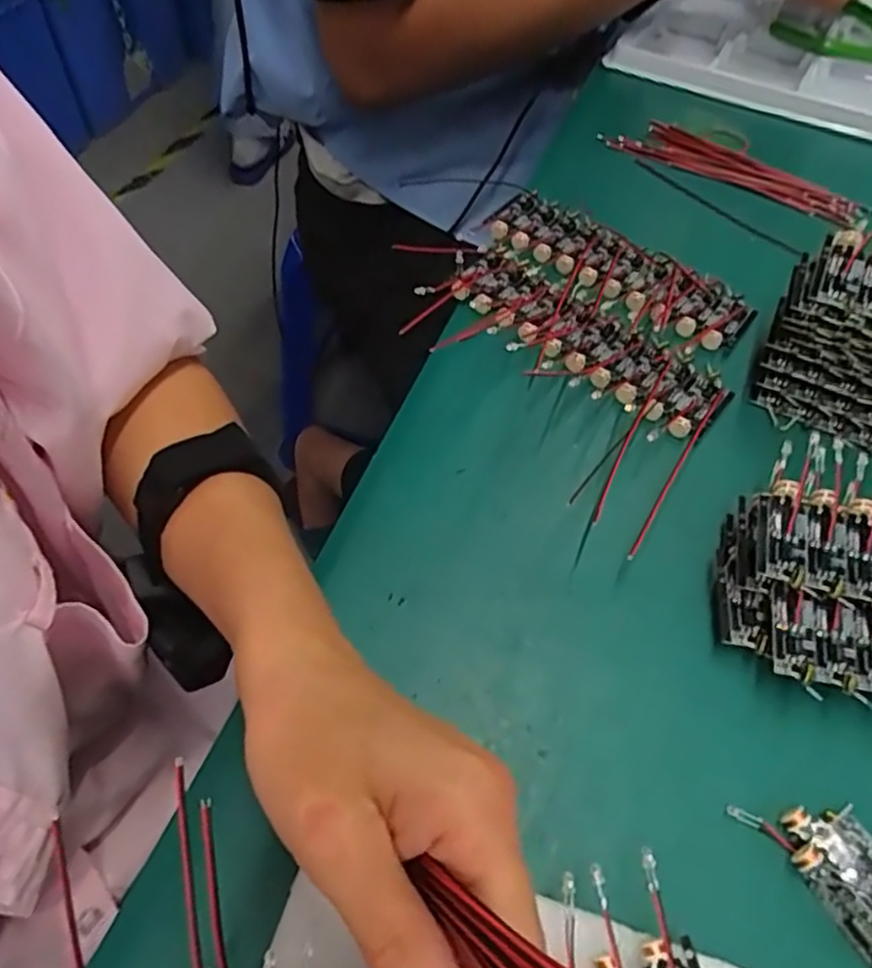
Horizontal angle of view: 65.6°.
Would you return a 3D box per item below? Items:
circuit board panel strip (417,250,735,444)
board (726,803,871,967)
[{"bbox_3d":[0.075,-0.080,0.362,0.163,0.010,0.055,35,65,22],"label":"circuit board panel strip"},{"bbox_3d":[0.148,0.141,0.231,0.030,0.016,0.087,-34,62,-19],"label":"board"}]

